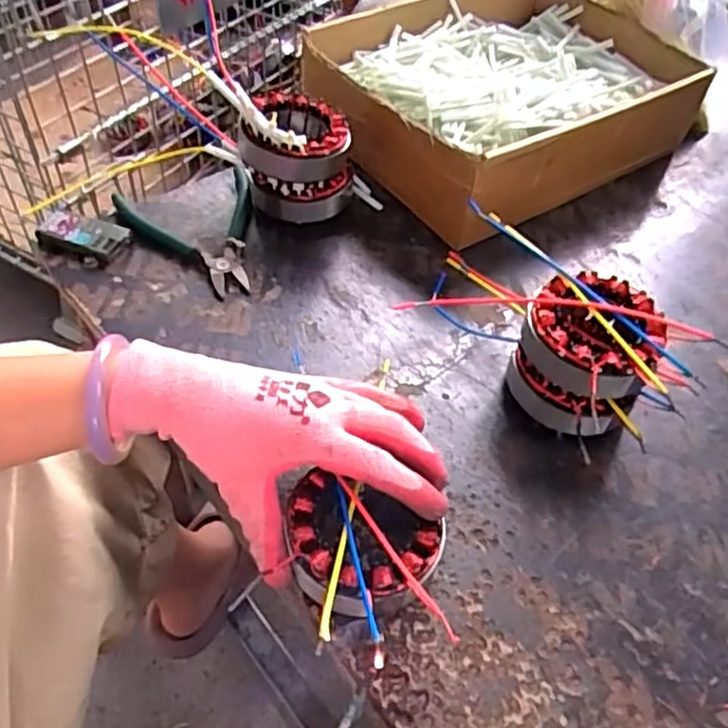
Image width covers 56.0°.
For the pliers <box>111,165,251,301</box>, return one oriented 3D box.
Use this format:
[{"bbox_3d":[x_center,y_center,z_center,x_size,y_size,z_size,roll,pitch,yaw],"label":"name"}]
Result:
[{"bbox_3d":[-0.126,-0.109,0.567,0.113,0.013,0.140,-23,55,-23],"label":"pliers"}]

